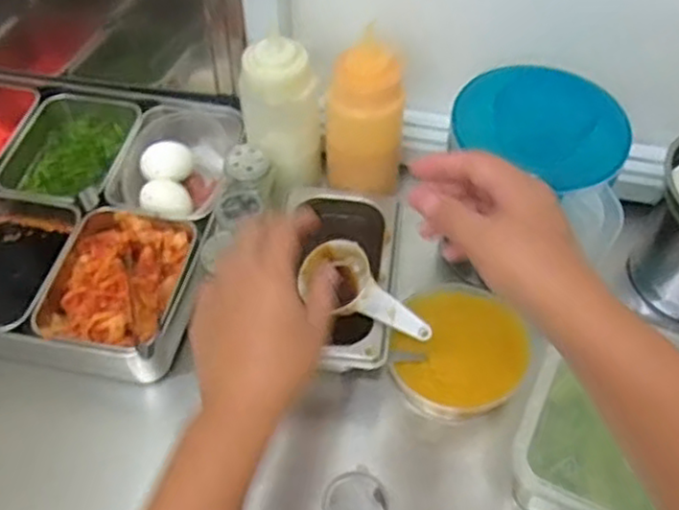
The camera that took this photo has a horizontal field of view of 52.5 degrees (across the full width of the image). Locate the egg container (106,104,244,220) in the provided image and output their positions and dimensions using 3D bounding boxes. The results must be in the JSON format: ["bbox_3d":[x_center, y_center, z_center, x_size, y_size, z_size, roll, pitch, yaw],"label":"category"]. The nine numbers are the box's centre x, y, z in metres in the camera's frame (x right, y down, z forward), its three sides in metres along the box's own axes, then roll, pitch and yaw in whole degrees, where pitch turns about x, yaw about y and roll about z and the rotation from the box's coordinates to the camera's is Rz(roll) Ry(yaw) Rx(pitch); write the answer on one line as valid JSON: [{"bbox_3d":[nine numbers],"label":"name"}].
[{"bbox_3d":[-0.156,-0.083,0.675,0.109,0.054,0.144,4,53,3],"label":"egg container"}]

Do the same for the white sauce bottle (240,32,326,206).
[{"bbox_3d":[-0.045,-0.111,0.596,0.068,0.134,0.059,-15,55,-11],"label":"white sauce bottle"}]

